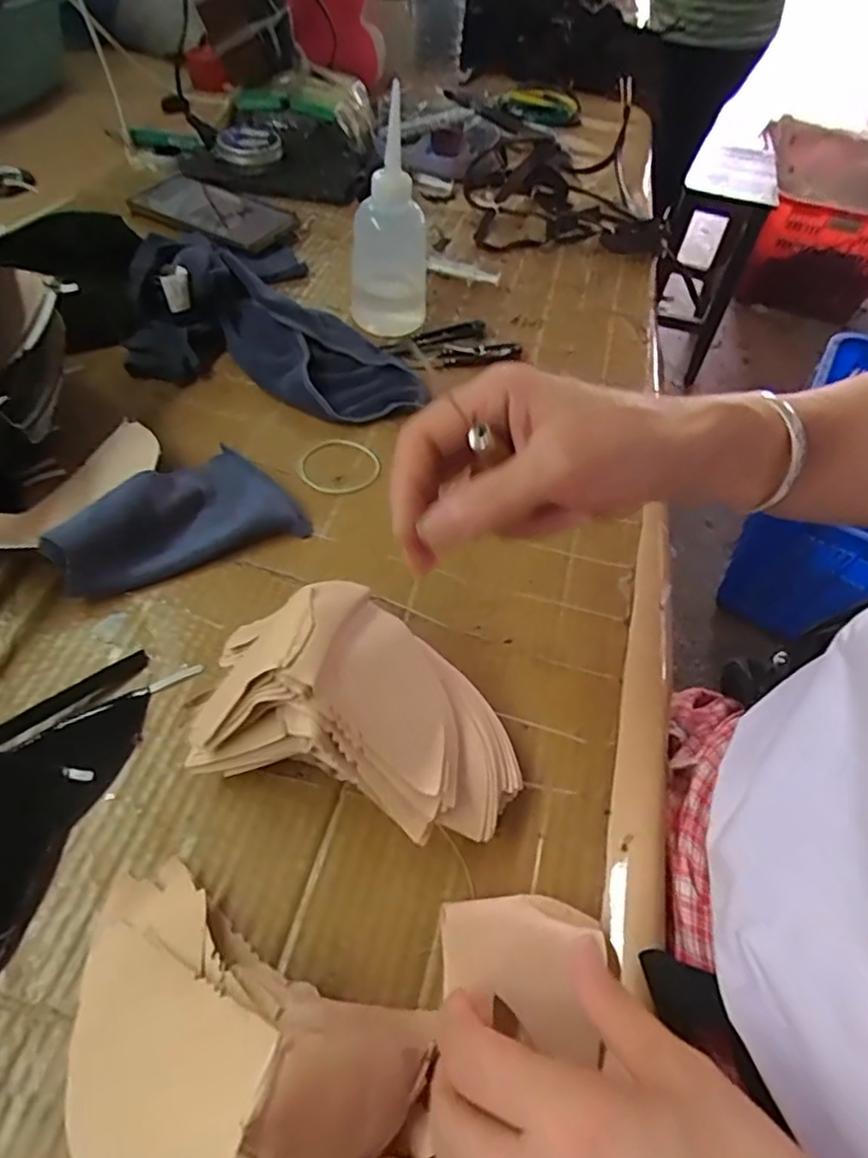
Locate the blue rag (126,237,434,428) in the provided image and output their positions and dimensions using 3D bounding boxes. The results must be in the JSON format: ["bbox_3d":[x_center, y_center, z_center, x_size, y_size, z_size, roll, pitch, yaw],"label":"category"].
[{"bbox_3d":[-0.127,-0.198,0.496,0.241,0.056,0.118,14,54,5],"label":"blue rag"}]

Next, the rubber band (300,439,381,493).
[{"bbox_3d":[-0.069,-0.080,0.454,0.056,0.007,0.050,-28,61,-23],"label":"rubber band"}]

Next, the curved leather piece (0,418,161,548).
[{"bbox_3d":[-0.236,-0.053,0.394,0.145,0.040,0.065,-37,65,-28],"label":"curved leather piece"}]

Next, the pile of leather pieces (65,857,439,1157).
[{"bbox_3d":[-0.079,0.175,0.230,0.156,0.071,0.093,23,55,11],"label":"pile of leather pieces"}]

